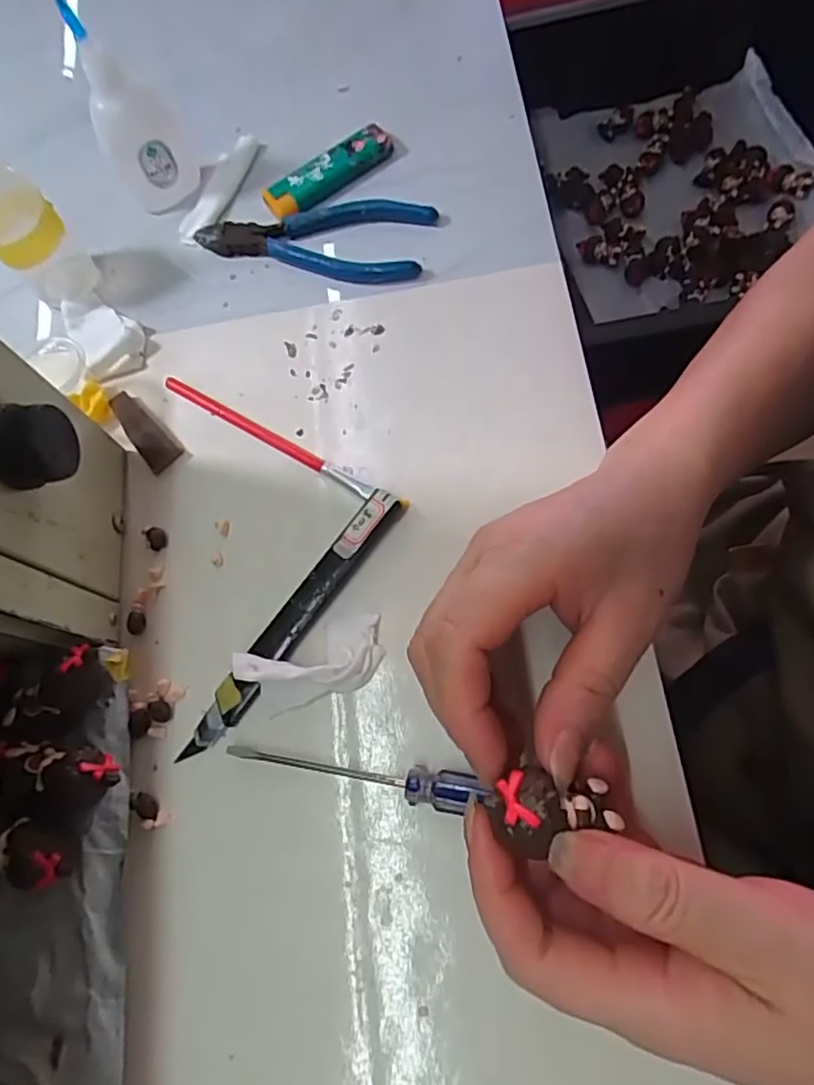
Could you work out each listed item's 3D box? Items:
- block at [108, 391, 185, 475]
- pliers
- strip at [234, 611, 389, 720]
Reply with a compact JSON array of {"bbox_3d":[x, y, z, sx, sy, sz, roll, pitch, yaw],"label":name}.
[{"bbox_3d":[-0.135,-0.059,0.322,0.018,0.004,0.050,-40,72,-7],"label":"block"},{"bbox_3d":[-0.052,-0.167,0.347,0.127,0.020,0.044,8,73,9],"label":"pliers"},{"bbox_3d":[-0.039,0.050,0.267,0.060,0.019,0.032,-25,71,-2],"label":"strip"}]

